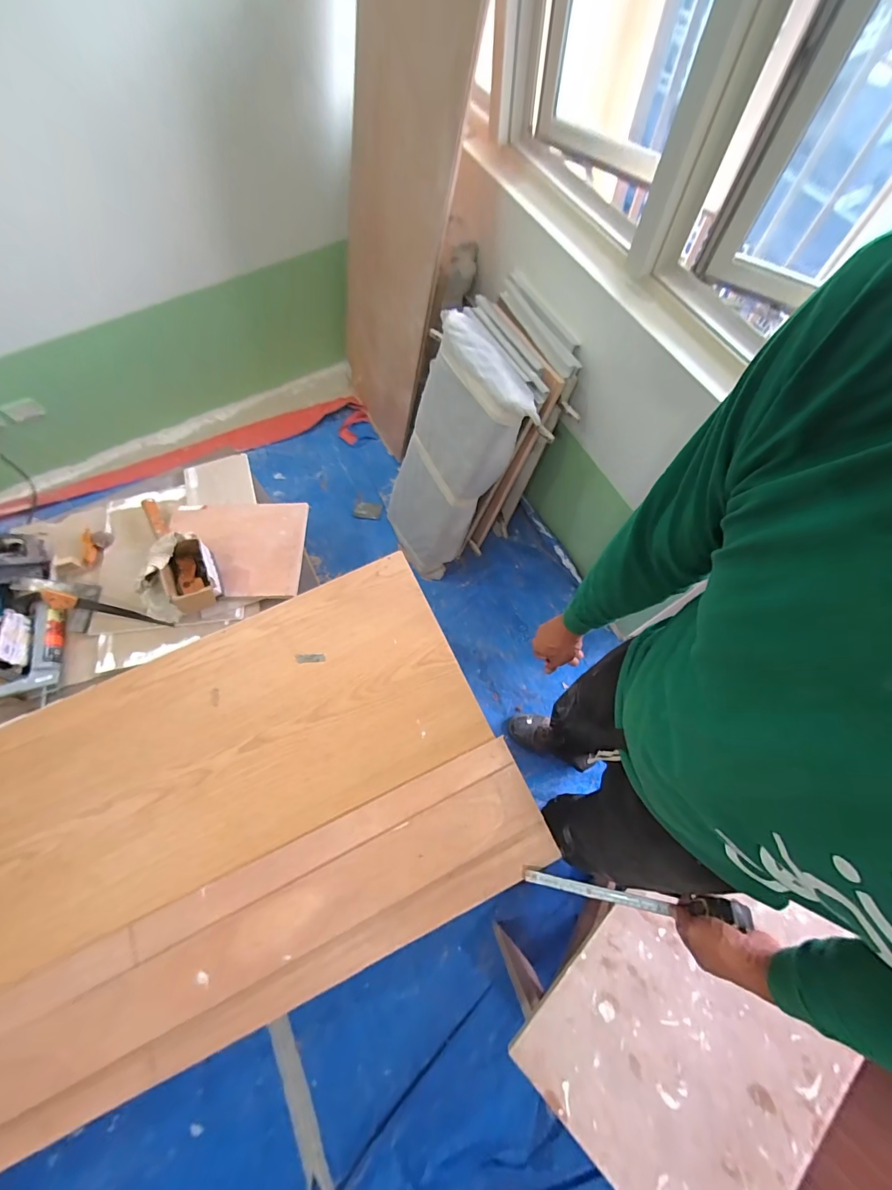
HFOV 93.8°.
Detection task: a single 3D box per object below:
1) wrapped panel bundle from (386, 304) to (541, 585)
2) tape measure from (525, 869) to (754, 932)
[{"bbox_3d":[-0.009,-0.404,1.361,0.133,0.785,0.361,-25,69,-32],"label":"wrapped panel bundle"},{"bbox_3d":[0.272,0.458,0.634,0.313,0.046,0.037,-14,65,32],"label":"tape measure"}]

